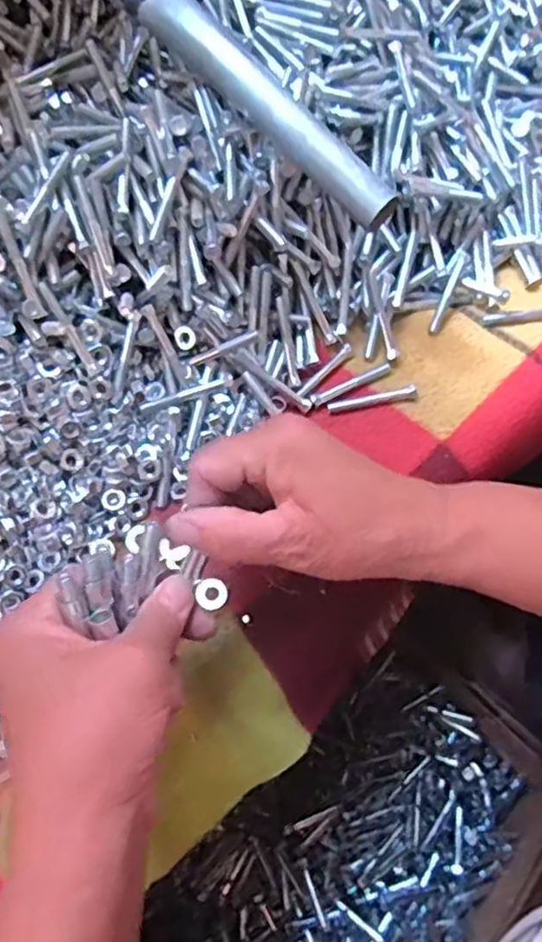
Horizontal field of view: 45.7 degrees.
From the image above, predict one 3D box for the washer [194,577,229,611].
[{"bbox_3d":[-0.033,0.068,0.359,0.017,0.004,0.018,1,67,-2],"label":"washer"}]

